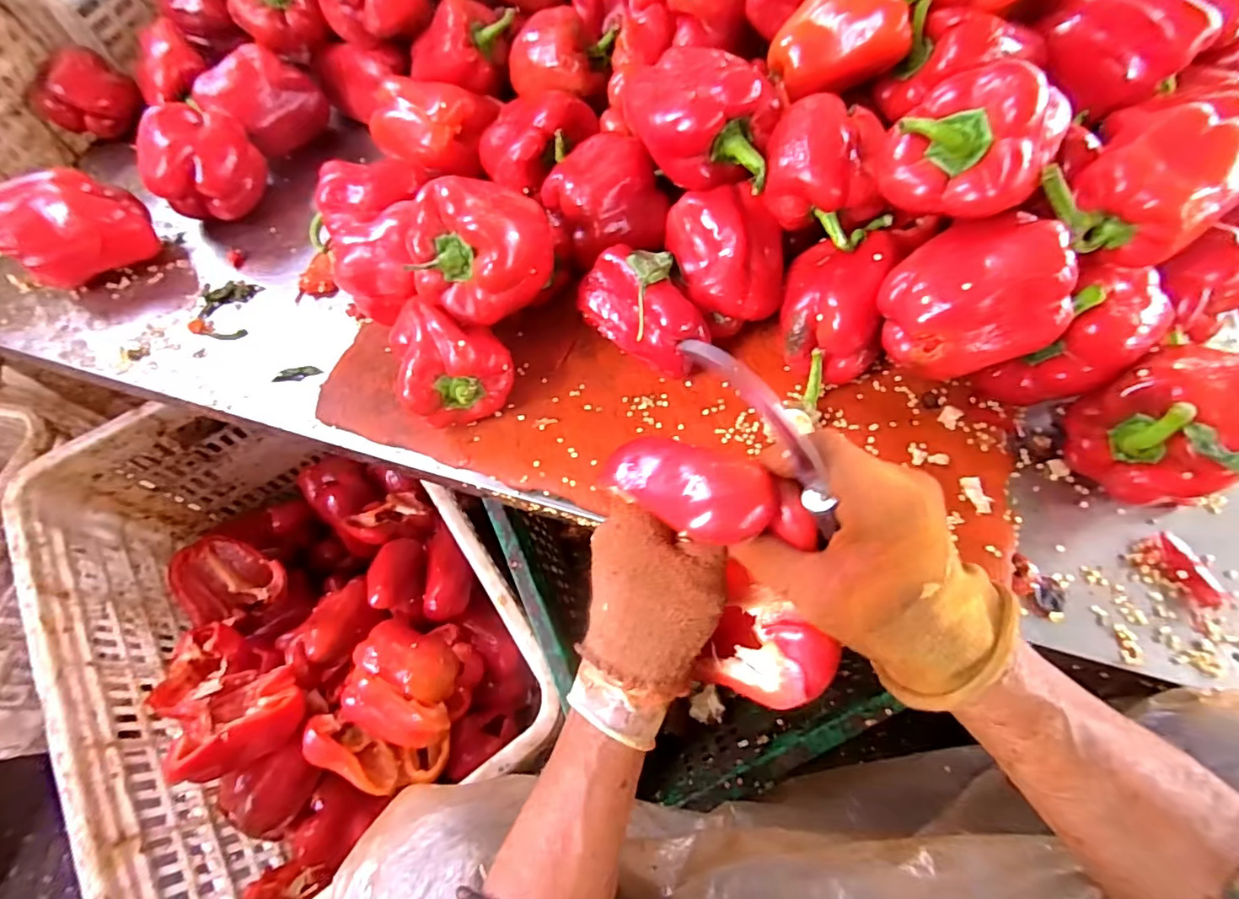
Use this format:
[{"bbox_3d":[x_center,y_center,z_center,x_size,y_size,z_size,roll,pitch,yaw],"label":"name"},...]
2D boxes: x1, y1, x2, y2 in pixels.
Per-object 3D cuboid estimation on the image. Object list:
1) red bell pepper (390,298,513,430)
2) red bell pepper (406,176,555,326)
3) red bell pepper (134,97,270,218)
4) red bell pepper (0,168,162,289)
[{"bbox_3d":[-0.124,-0.065,0.406,0.078,0.079,0.077,-1,63,2],"label":"red bell pepper"},{"bbox_3d":[-0.098,-0.141,0.374,0.102,0.071,0.082,-11,64,-4],"label":"red bell pepper"},{"bbox_3d":[-0.398,-0.274,0.510,0.096,0.074,0.075,-39,68,-16],"label":"red bell pepper"},{"bbox_3d":[-0.493,-0.201,0.484,0.087,0.080,0.108,29,68,15],"label":"red bell pepper"}]

